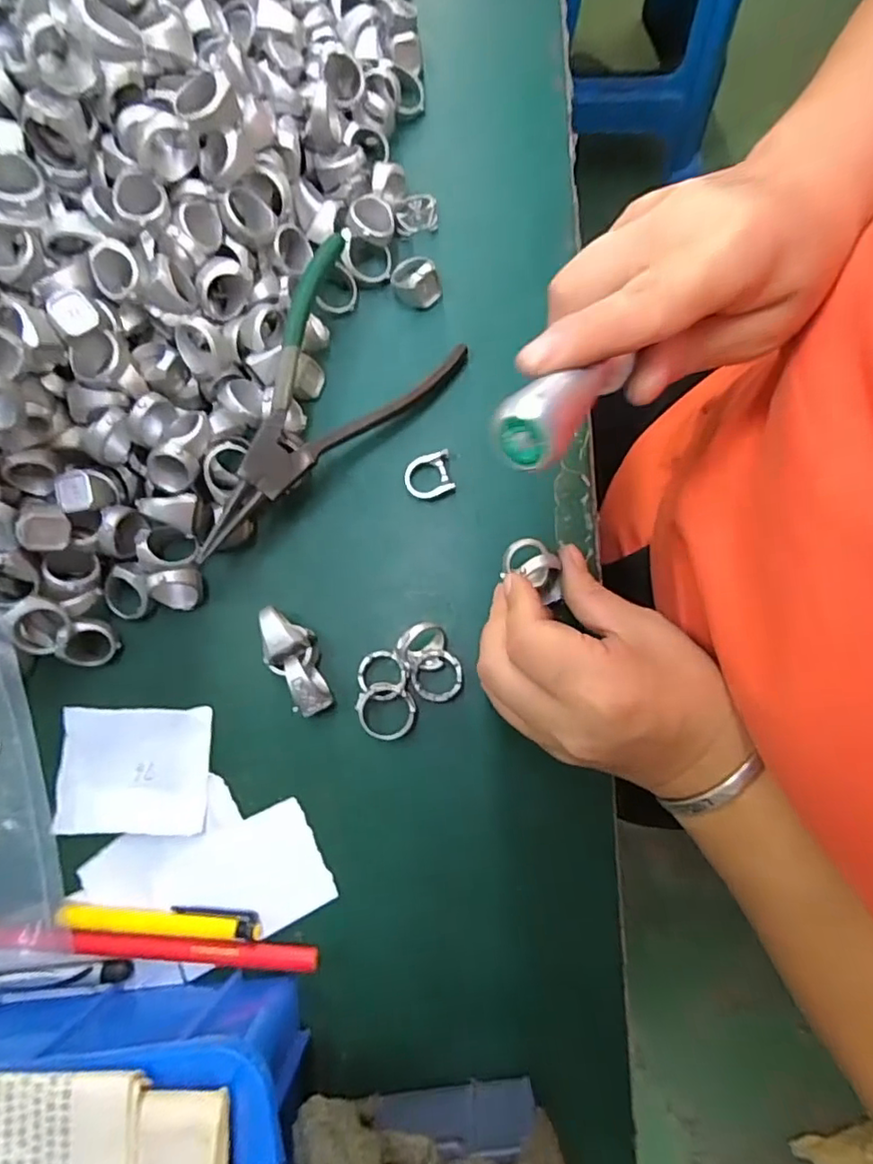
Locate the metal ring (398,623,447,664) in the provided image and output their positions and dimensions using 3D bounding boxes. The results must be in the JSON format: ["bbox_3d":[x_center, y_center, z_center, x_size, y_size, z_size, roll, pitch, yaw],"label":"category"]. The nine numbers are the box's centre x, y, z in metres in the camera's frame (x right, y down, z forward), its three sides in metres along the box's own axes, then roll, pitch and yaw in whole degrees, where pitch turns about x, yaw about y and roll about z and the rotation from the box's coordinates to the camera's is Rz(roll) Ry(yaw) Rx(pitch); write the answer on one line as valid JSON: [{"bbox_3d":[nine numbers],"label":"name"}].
[{"bbox_3d":[-0.007,0.028,0.276,0.022,0.020,0.014,-22,80,-2],"label":"metal ring"}]

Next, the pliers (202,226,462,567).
[{"bbox_3d":[-0.063,-0.073,0.294,0.070,0.034,0.157,32,82,7],"label":"pliers"}]

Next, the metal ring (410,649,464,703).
[{"bbox_3d":[0.000,0.044,0.278,0.024,0.006,0.024,0,80,2],"label":"metal ring"}]

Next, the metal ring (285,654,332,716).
[{"bbox_3d":[-0.061,0.047,0.274,0.014,0.019,0.028,-29,80,-4],"label":"metal ring"}]

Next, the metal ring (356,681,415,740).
[{"bbox_3d":[-0.023,0.060,0.274,0.027,0.008,0.026,0,80,2],"label":"metal ring"}]

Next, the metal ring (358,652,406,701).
[{"bbox_3d":[-0.026,0.044,0.278,0.022,0.008,0.023,0,80,2],"label":"metal ring"}]

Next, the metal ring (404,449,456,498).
[{"bbox_3d":[-0.004,-0.055,0.303,0.024,0.006,0.023,-10,80,0],"label":"metal ring"}]

